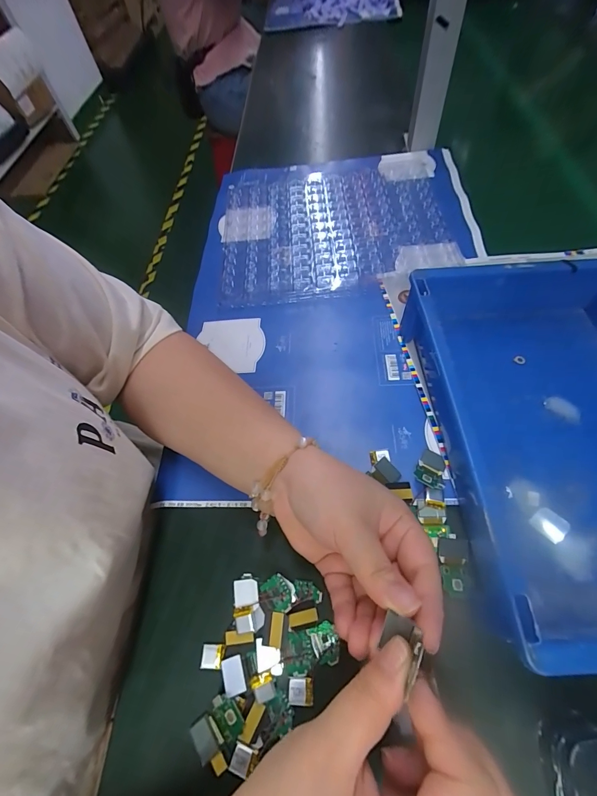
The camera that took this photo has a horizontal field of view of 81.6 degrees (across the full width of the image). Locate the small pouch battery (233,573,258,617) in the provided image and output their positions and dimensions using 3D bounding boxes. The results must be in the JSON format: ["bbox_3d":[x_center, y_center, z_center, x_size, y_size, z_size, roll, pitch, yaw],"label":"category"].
[{"bbox_3d":[-0.040,0.149,0.262,0.019,0.009,0.027,-8,59,1],"label":"small pouch battery"}]

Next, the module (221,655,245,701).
[{"bbox_3d":[-0.045,0.193,0.240,0.014,0.005,0.022,-19,60,-6],"label":"module"}]

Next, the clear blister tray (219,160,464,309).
[{"bbox_3d":[0.055,-0.247,0.470,0.316,0.013,0.269,-6,59,2],"label":"clear blister tray"}]

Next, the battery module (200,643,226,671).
[{"bbox_3d":[-0.062,0.187,0.249,0.017,0.004,0.015,-2,59,5],"label":"battery module"}]

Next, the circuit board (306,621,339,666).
[{"bbox_3d":[0.019,0.173,0.243,0.019,0.004,0.025,-21,60,-7],"label":"circuit board"}]

